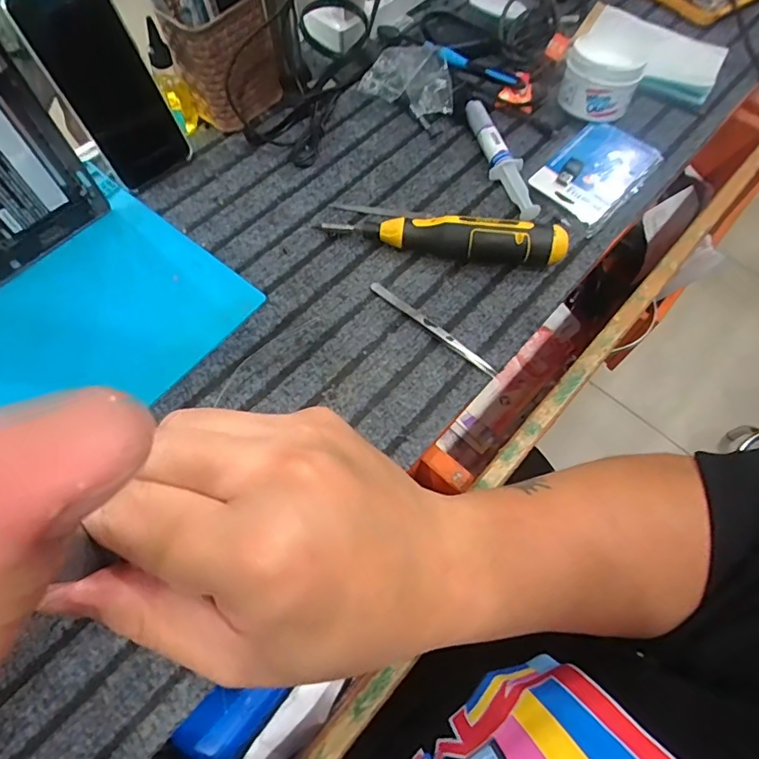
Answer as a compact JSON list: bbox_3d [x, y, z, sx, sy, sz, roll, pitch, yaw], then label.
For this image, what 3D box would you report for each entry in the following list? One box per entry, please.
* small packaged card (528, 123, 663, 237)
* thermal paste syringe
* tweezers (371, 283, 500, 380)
[{"bbox_3d":[0.223,-0.216,0.520,0.084,0.015,0.134,42,71,16],"label":"small packaged card"},{"bbox_3d":[0.122,-0.226,0.521,0.027,0.024,0.158,-13,67,-8],"label":"thermal paste syringe"},{"bbox_3d":[0.046,-0.045,0.438,0.133,0.011,0.011,40,70,15],"label":"tweezers"}]

